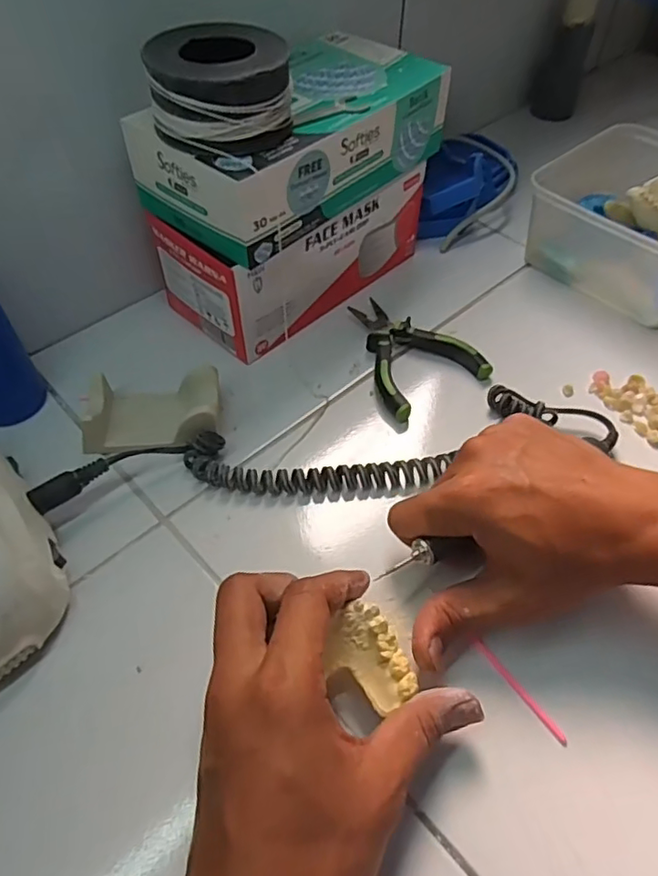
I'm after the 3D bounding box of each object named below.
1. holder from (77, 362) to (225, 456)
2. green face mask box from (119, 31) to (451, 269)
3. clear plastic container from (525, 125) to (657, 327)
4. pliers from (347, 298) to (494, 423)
[{"bbox_3d":[-0.118,-0.018,0.394,0.088,0.034,0.048,-1,53,-3],"label":"holder"},{"bbox_3d":[-0.020,-0.212,0.410,0.104,0.060,0.209,36,60,24],"label":"green face mask box"},{"bbox_3d":[0.263,-0.184,0.498,0.160,0.071,0.151,-37,62,-25],"label":"clear plastic container"},{"bbox_3d":[0.056,-0.068,0.440,0.084,0.012,0.106,-27,59,-20],"label":"pliers"}]

